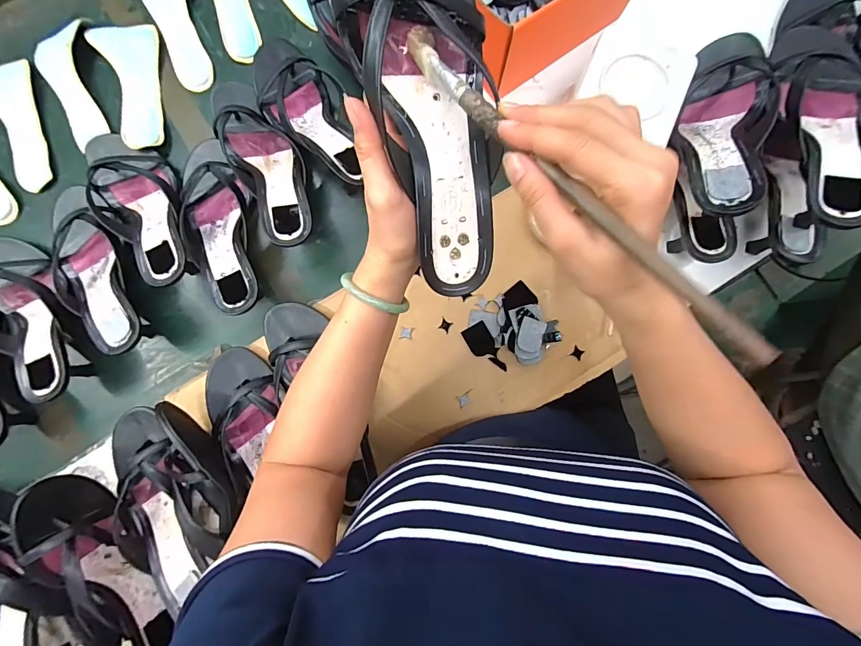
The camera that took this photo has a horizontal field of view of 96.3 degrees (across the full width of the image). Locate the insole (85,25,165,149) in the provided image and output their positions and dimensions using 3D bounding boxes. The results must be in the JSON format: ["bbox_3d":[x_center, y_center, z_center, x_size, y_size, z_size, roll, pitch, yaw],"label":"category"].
[{"bbox_3d":[-0.389,-0.311,0.506,0.076,0.012,0.170,-14,86,0],"label":"insole"}]

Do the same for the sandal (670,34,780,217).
[{"bbox_3d":[0.295,-0.201,0.392,0.080,0.063,0.237,19,68,2],"label":"sandal"}]

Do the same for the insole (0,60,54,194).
[{"bbox_3d":[-0.553,-0.255,0.507,0.080,0.006,0.173,-17,86,0],"label":"insole"}]

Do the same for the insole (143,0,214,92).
[{"bbox_3d":[-0.335,-0.402,0.517,0.068,0.010,0.181,-23,86,-1],"label":"insole"}]

